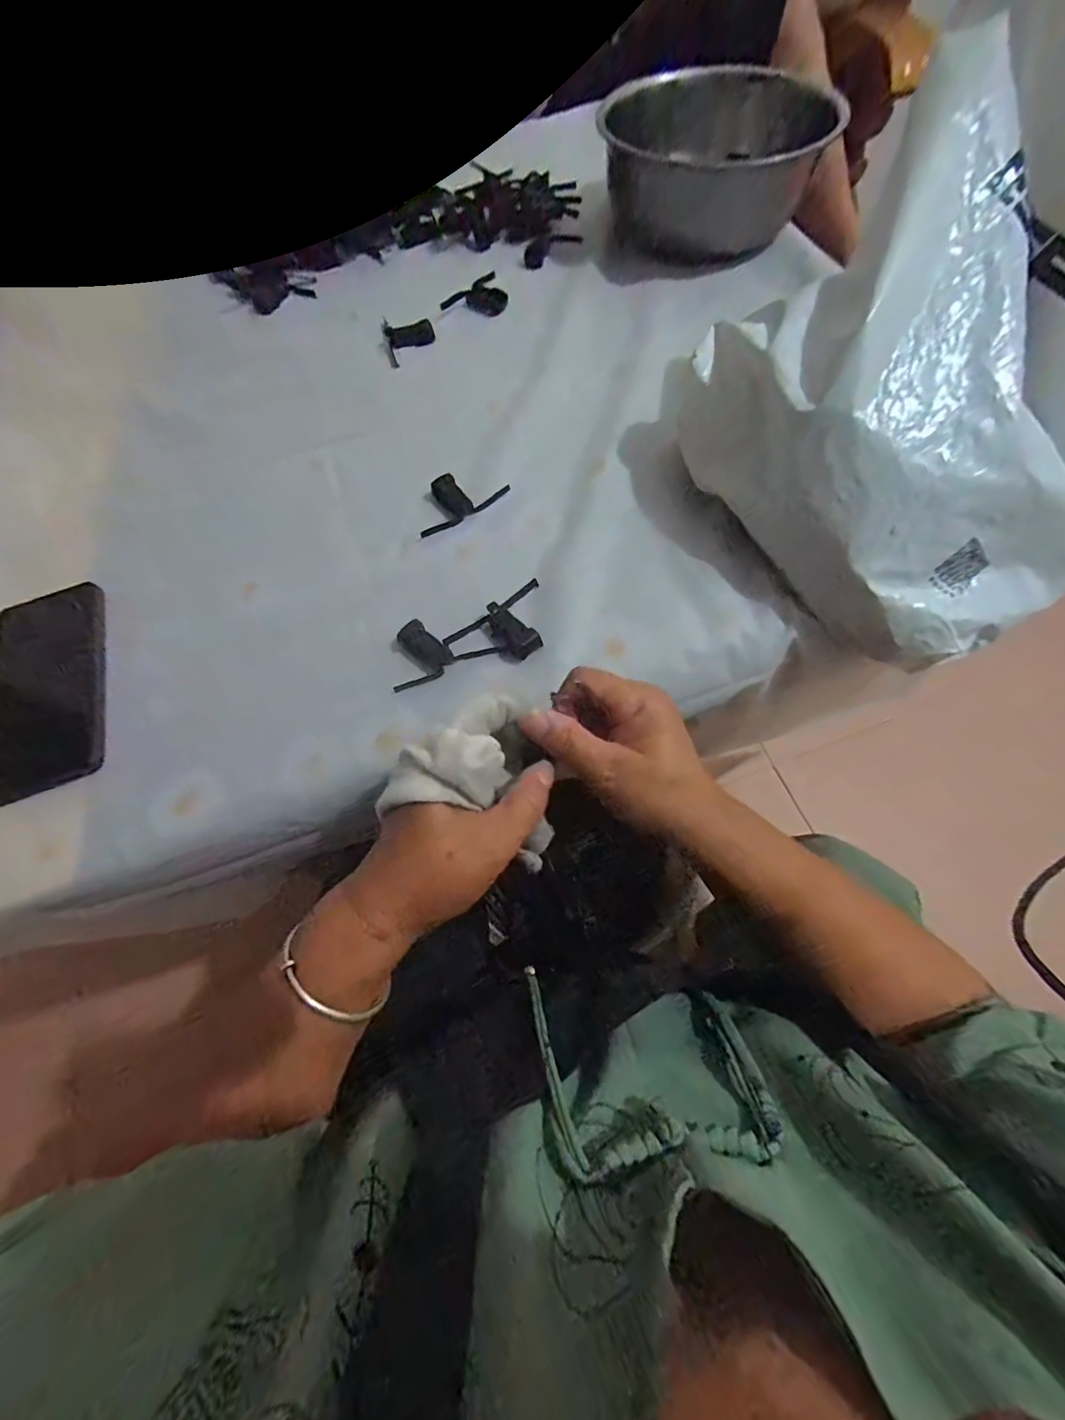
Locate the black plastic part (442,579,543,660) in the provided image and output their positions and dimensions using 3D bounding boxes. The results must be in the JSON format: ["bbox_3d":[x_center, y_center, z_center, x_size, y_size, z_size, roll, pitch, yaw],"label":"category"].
[{"bbox_3d":[-0.016,-0.058,0.363,0.080,0.010,0.050,-35,67,-12],"label":"black plastic part"}]

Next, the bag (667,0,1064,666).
[{"bbox_3d":[0.269,-0.210,0.308,0.291,0.096,0.312,46,108,5],"label":"bag"}]

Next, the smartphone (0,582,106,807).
[{"bbox_3d":[-0.356,-0.019,0.369,0.082,0.004,0.171,-20,65,-6],"label":"smartphone"}]

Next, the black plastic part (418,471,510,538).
[{"bbox_3d":[-0.064,-0.178,0.422,0.081,0.012,0.043,-31,66,-11],"label":"black plastic part"}]

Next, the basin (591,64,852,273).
[{"bbox_3d":[0.191,-0.590,0.548,0.201,0.107,0.201,-2,64,3],"label":"basin"}]

